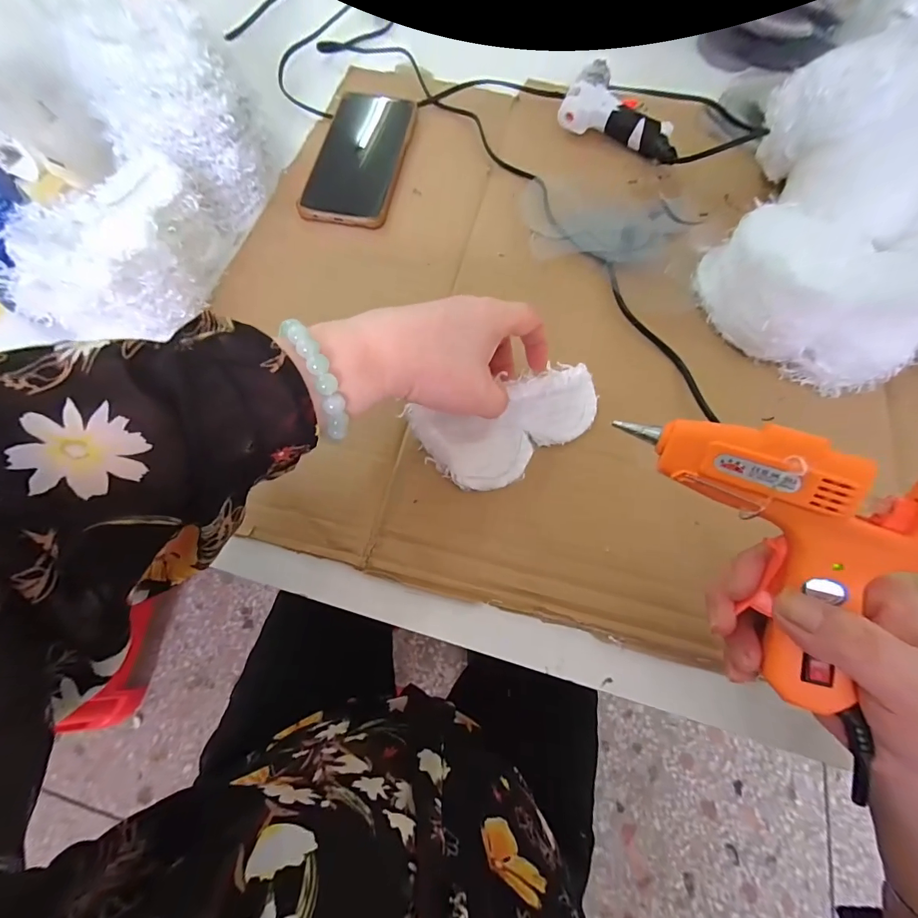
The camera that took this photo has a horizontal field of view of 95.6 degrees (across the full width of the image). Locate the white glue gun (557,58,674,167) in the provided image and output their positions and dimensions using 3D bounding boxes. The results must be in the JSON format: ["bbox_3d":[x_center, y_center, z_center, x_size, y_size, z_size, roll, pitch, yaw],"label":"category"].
[{"bbox_3d":[0.170,-0.349,0.419,0.119,0.030,0.095,26,69,10],"label":"white glue gun"}]

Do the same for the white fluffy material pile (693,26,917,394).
[{"bbox_3d":[0.340,-0.180,0.302,0.245,0.123,0.259,28,70,11],"label":"white fluffy material pile"}]

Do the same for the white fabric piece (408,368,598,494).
[{"bbox_3d":[0.039,-0.027,0.294,0.129,0.013,0.069,-28,92,-10],"label":"white fabric piece"}]

